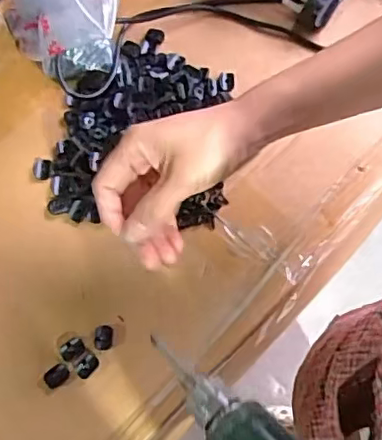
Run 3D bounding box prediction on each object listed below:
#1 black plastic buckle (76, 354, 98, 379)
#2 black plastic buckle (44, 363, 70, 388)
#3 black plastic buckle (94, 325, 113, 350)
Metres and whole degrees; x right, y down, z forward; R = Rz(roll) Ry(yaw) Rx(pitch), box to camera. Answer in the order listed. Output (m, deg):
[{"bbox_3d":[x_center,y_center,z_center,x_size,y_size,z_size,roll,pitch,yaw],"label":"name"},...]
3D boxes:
[{"bbox_3d":[-0.083,0.116,0.475,0.019,0.004,0.014,-42,75,-12],"label":"black plastic buckle"},{"bbox_3d":[-0.108,0.125,0.480,0.020,0.008,0.016,-28,72,-8],"label":"black plastic buckle"},{"bbox_3d":[-0.072,0.096,0.488,0.015,0.004,0.020,-3,71,0],"label":"black plastic buckle"}]

